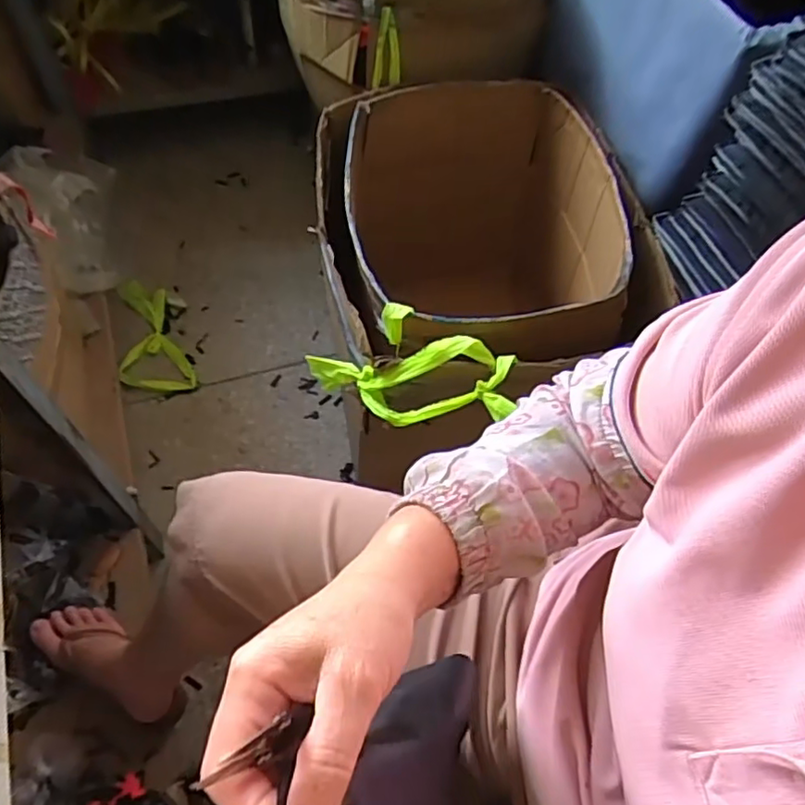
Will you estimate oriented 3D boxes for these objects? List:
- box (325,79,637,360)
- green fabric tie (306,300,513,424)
[{"bbox_3d":[0.111,-0.208,1.219,0.524,0.532,0.594,0,60,-4],"label":"box"},{"bbox_3d":[-0.001,-0.047,0.845,0.305,0.108,0.135,3,58,21],"label":"green fabric tie"}]

